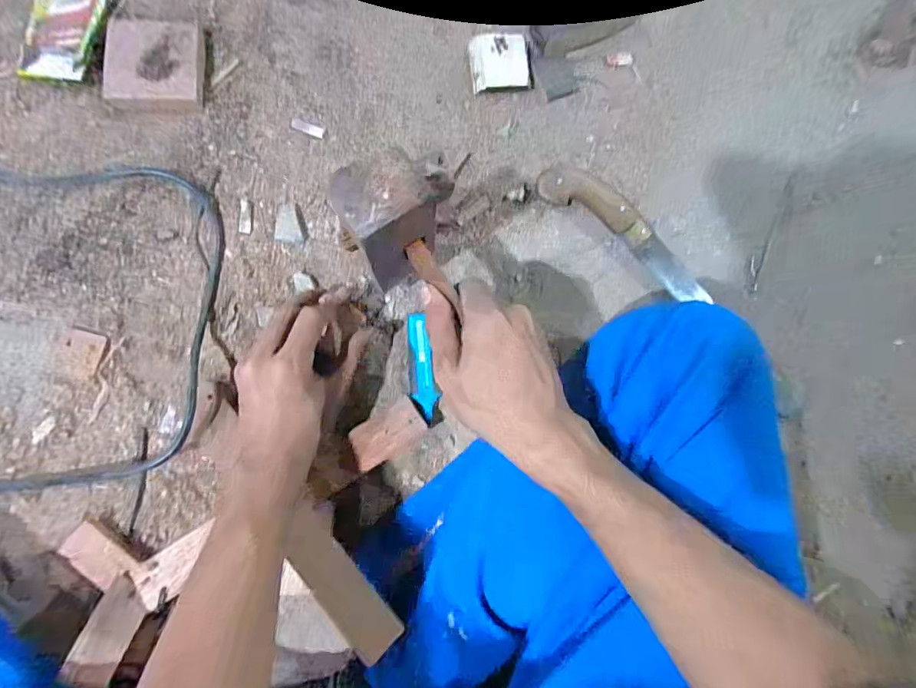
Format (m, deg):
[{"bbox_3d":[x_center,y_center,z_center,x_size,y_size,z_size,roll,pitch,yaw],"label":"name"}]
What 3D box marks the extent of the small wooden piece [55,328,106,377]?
[{"bbox_3d":[-0.326,0.008,0.393,0.036,0.005,0.037,0,85,-6],"label":"small wooden piece"}]

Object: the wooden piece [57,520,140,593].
[{"bbox_3d":[-0.304,0.180,0.383,0.065,0.005,0.033,29,75,12],"label":"wooden piece"}]

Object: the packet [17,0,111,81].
[{"bbox_3d":[-0.347,-0.285,0.404,0.064,0.016,0.104,14,84,-4],"label":"packet"}]

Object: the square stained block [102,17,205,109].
[{"bbox_3d":[-0.269,-0.251,0.403,0.078,0.015,0.078,0,85,-6],"label":"square stained block"}]

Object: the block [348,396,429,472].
[{"bbox_3d":[-0.062,0.079,0.400,0.065,0.029,0.037,-31,89,-7],"label":"block"}]

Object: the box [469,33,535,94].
[{"bbox_3d":[0.043,-0.277,0.446,0.060,0.014,0.053,-9,86,-6],"label":"box"}]

